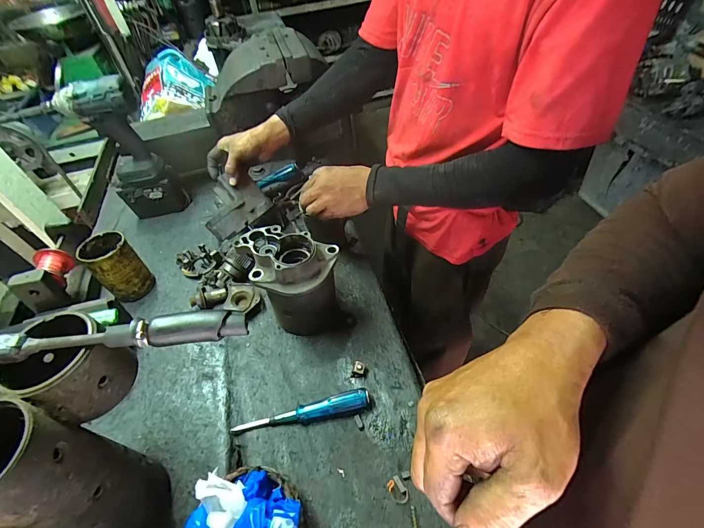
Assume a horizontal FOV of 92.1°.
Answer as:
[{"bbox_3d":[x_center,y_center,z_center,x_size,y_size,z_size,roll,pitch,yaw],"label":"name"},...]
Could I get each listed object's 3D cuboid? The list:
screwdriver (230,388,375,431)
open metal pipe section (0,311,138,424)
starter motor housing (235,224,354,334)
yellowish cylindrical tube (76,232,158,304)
[{"bbox_3d":[-0.069,0.213,0.489,0.191,0.026,0.028,-10,49,-3],"label":"screwdriver"},{"bbox_3d":[-0.285,0.104,0.346,0.084,0.087,0.083,14,52,17],"label":"open metal pipe section"},{"bbox_3d":[-0.084,0.031,0.554,0.130,0.166,0.133,-29,53,-18],"label":"starter motor housing"},{"bbox_3d":[-0.432,0.007,0.626,0.077,0.115,0.074,-3,49,3],"label":"yellowish cylindrical tube"}]

